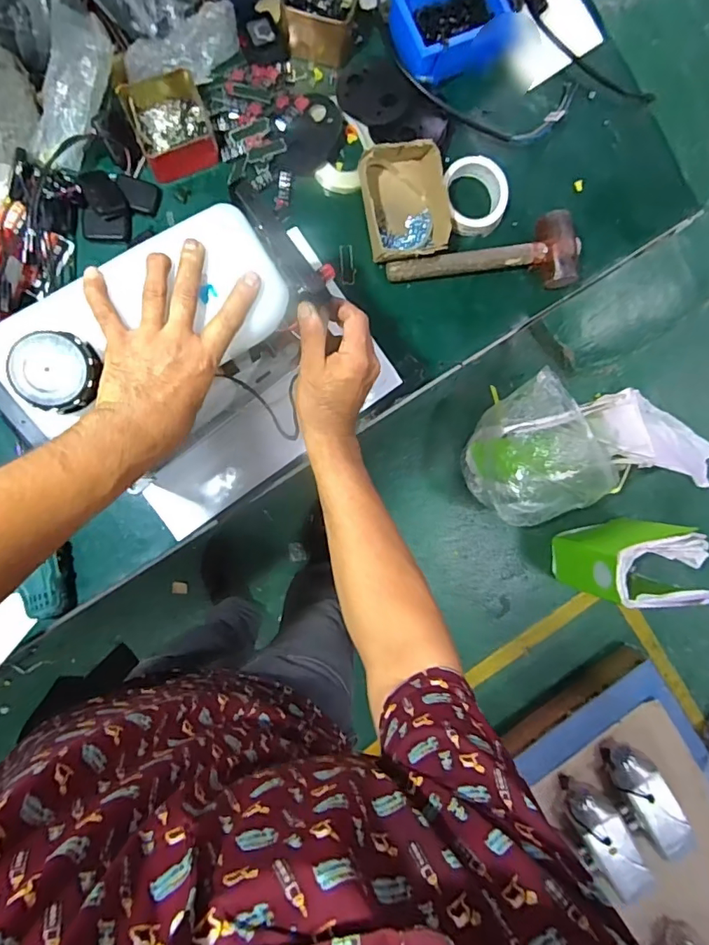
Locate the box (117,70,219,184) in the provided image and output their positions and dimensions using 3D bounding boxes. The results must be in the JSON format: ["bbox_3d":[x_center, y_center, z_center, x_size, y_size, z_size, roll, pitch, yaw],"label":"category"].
[{"bbox_3d":[-0.246,-0.464,0.660,0.102,0.044,0.113,-20,93,-6],"label":"box"}]

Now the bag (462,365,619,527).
[{"bbox_3d":[0.462,-0.035,1.333,0.313,0.314,0.362,-31,94,-6],"label":"bag"}]

